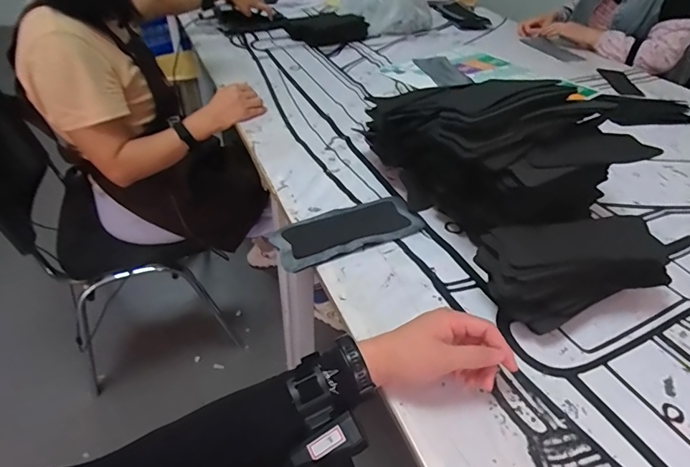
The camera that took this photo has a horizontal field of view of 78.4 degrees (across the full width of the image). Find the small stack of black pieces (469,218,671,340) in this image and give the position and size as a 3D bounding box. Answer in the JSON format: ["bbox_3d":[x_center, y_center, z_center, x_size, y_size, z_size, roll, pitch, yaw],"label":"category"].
[{"bbox_3d":[0.275,0.046,0.525,0.218,0.108,0.103,-9,42,-15],"label":"small stack of black pieces"}]

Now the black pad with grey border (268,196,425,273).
[{"bbox_3d":[0.006,-0.007,0.635,0.221,0.012,0.094,-16,44,-22],"label":"black pad with grey border"}]

